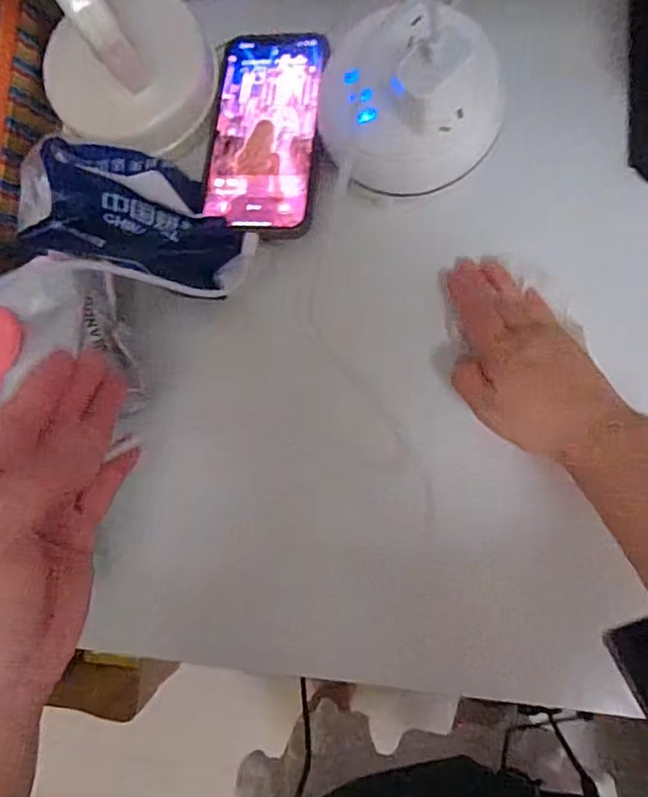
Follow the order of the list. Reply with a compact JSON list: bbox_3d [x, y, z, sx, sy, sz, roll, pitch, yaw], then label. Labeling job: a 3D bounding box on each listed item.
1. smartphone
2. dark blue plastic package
[{"bbox_3d":[-0.041,-0.191,0.398,0.075,0.009,0.162,3,76,8],"label":"smartphone"},{"bbox_3d":[-0.125,-0.122,0.373,0.157,0.036,0.092,22,85,8],"label":"dark blue plastic package"}]

